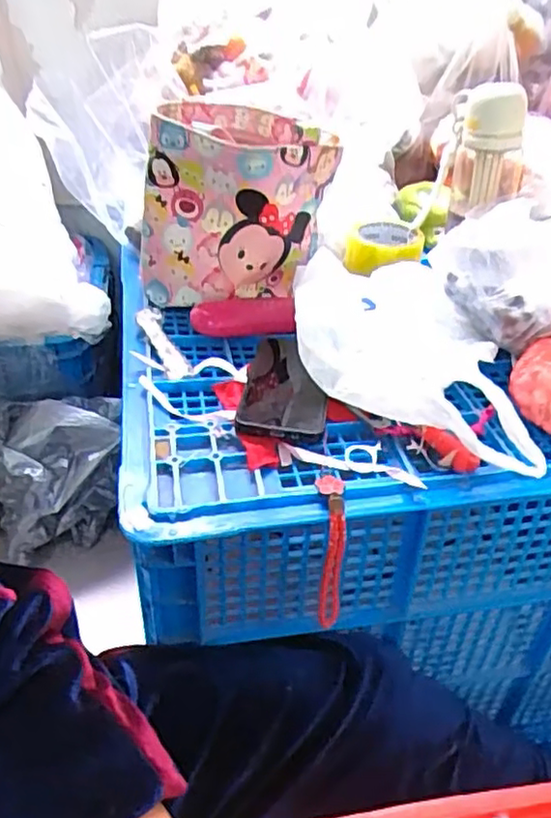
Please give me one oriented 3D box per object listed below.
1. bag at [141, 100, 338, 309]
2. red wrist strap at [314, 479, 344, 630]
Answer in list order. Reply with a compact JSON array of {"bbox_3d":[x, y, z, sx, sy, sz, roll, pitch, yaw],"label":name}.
[{"bbox_3d":[-0.045,-0.235,0.763,0.215,0.185,0.145,3,37,2],"label":"bag"},{"bbox_3d":[0.044,0.119,0.535,0.021,0.119,0.044,0,13,-2],"label":"red wrist strap"}]

